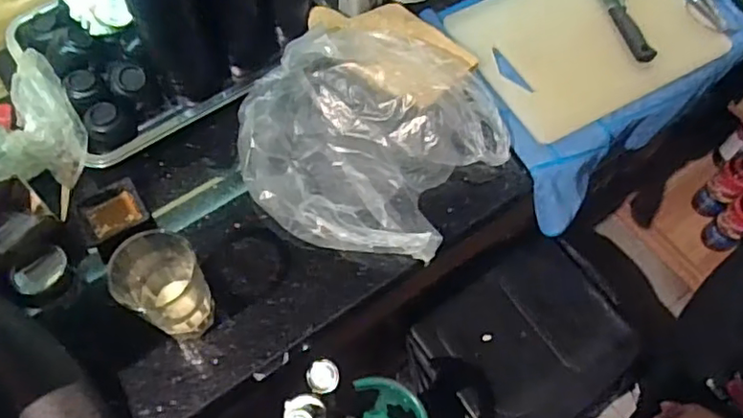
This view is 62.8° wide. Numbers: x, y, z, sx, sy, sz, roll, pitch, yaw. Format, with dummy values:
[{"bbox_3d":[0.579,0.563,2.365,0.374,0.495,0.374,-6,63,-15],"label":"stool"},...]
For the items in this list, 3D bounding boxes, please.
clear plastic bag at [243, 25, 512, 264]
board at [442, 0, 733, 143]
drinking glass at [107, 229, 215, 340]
[{"bbox_3d":[0.002,-0.097,0.754,0.288,0.104,0.306,32,66,15],"label":"clear plastic bag"},{"bbox_3d":[0.306,-0.252,0.878,0.329,0.020,0.253,-28,66,-12],"label":"board"},{"bbox_3d":[-0.220,0.087,0.653,0.086,0.102,0.101,-34,68,-17],"label":"drinking glass"}]

